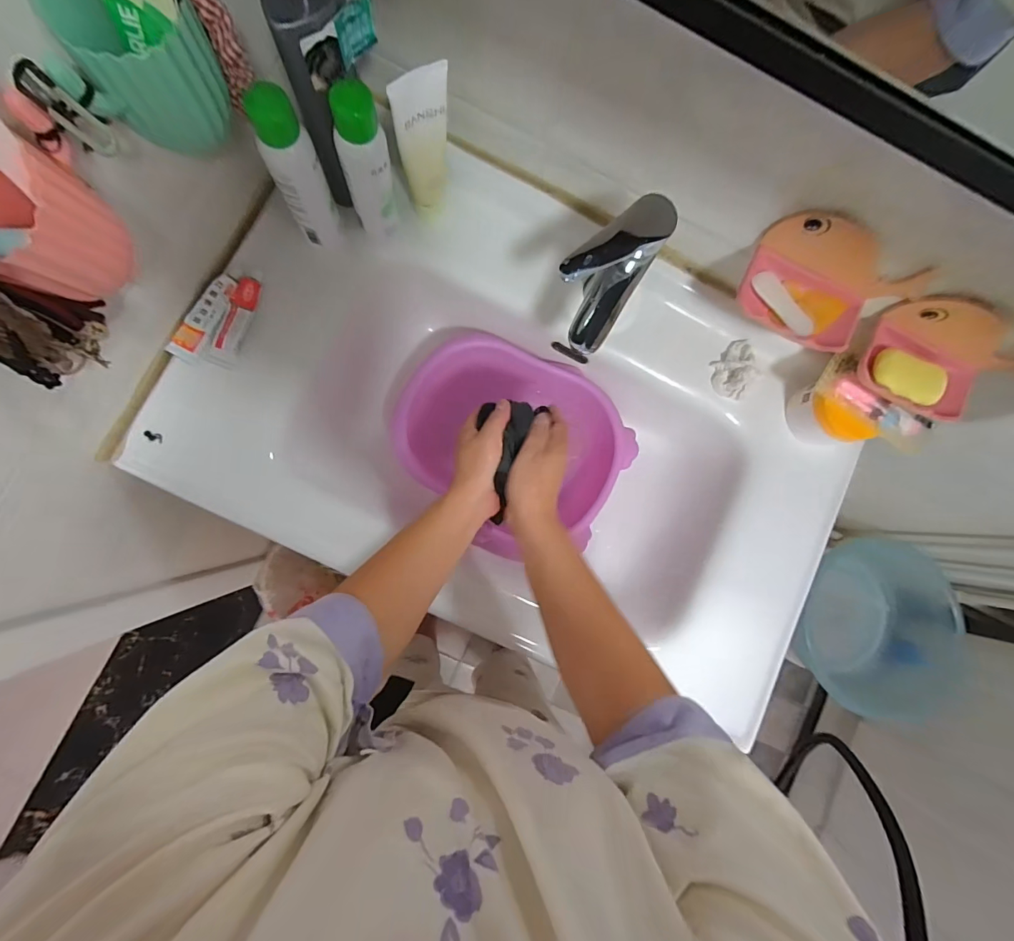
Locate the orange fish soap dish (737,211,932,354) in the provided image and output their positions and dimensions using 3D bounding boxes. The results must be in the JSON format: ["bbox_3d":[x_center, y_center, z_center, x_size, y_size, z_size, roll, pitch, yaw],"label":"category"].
[{"bbox_3d":[0.316,-0.175,0.426,0.148,0.070,0.086,20,84,-4],"label":"orange fish soap dish"}]

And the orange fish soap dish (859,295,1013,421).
[{"bbox_3d":[0.448,-0.107,0.439,0.135,0.069,0.082,23,83,-4],"label":"orange fish soap dish"}]

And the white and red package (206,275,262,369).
[{"bbox_3d":[-0.298,-0.164,0.472,0.026,0.017,0.100,19,84,-4],"label":"white and red package"}]

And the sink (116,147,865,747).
[{"bbox_3d":[0.035,-0.045,0.560,0.768,0.140,0.471,27,83,-3],"label":"sink"}]

